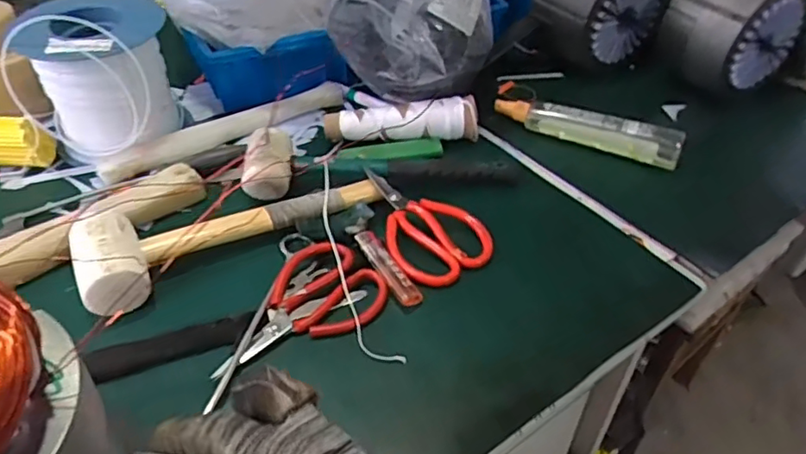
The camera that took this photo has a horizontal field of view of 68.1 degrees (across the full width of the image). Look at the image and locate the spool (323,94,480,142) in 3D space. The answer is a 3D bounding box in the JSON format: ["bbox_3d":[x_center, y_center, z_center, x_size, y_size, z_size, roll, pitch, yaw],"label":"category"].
[{"bbox_3d":[-0.002,-0.122,0.689,0.173,0.040,0.038,-4,42,-6],"label":"spool"}]

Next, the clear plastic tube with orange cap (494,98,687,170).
[{"bbox_3d":[0.216,-0.115,0.713,0.221,0.044,0.030,20,45,20],"label":"clear plastic tube with orange cap"}]

